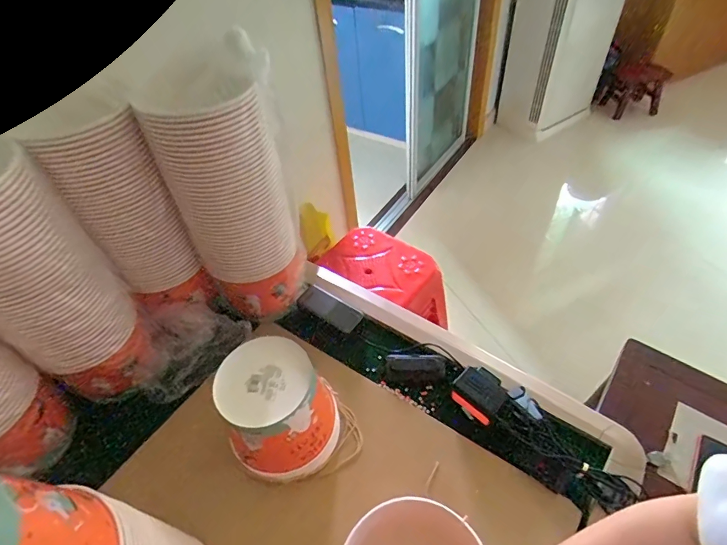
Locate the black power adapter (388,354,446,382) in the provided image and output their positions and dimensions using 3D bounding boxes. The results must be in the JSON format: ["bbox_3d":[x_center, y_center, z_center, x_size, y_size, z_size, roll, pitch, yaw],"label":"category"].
[{"bbox_3d":[0.090,0.162,0.726,0.099,0.023,0.045,6,49,11],"label":"black power adapter"}]

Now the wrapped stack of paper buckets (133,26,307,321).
[{"bbox_3d":[-0.203,-0.110,0.683,0.160,0.415,0.144,8,49,13],"label":"wrapped stack of paper buckets"}]

